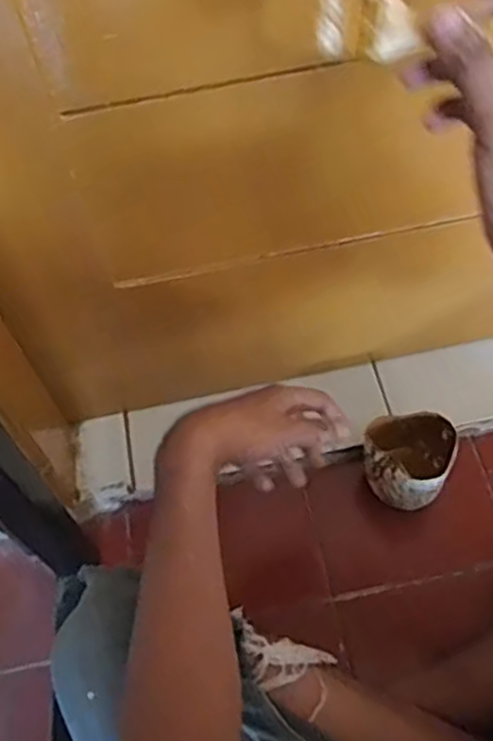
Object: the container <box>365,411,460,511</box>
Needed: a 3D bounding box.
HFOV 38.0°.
[{"bbox_3d":[0.168,0.103,0.764,0.085,0.099,0.086,-2,61,3],"label":"container"}]

